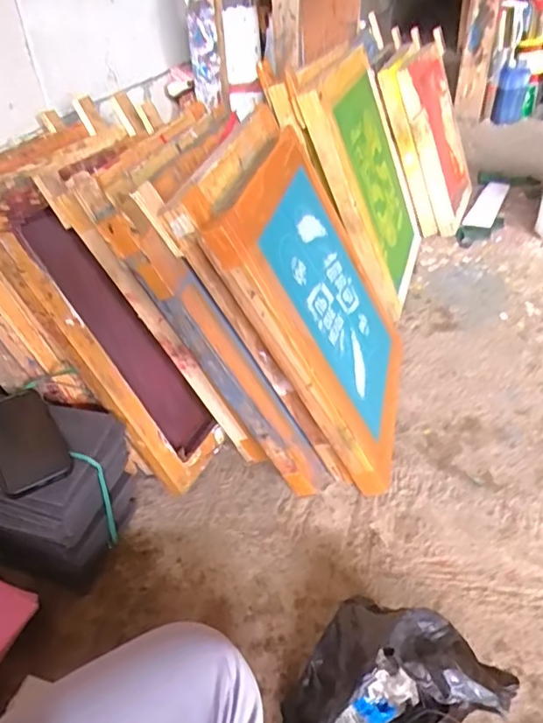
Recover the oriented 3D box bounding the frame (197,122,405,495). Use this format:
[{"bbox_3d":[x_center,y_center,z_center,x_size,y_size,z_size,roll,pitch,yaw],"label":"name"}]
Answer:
[{"bbox_3d":[0.096,-0.102,0.844,0.053,0.463,0.417,-15,35,31],"label":"frame"}]

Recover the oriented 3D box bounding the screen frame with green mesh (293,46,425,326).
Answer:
[{"bbox_3d":[0.215,-0.368,1.145,0.041,0.483,0.414,-7,37,30],"label":"screen frame with green mesh"}]

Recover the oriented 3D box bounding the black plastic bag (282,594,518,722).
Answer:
[{"bbox_3d":[0.105,0.334,0.541,0.204,0.137,0.156,-26,43,-22],"label":"black plastic bag"}]

